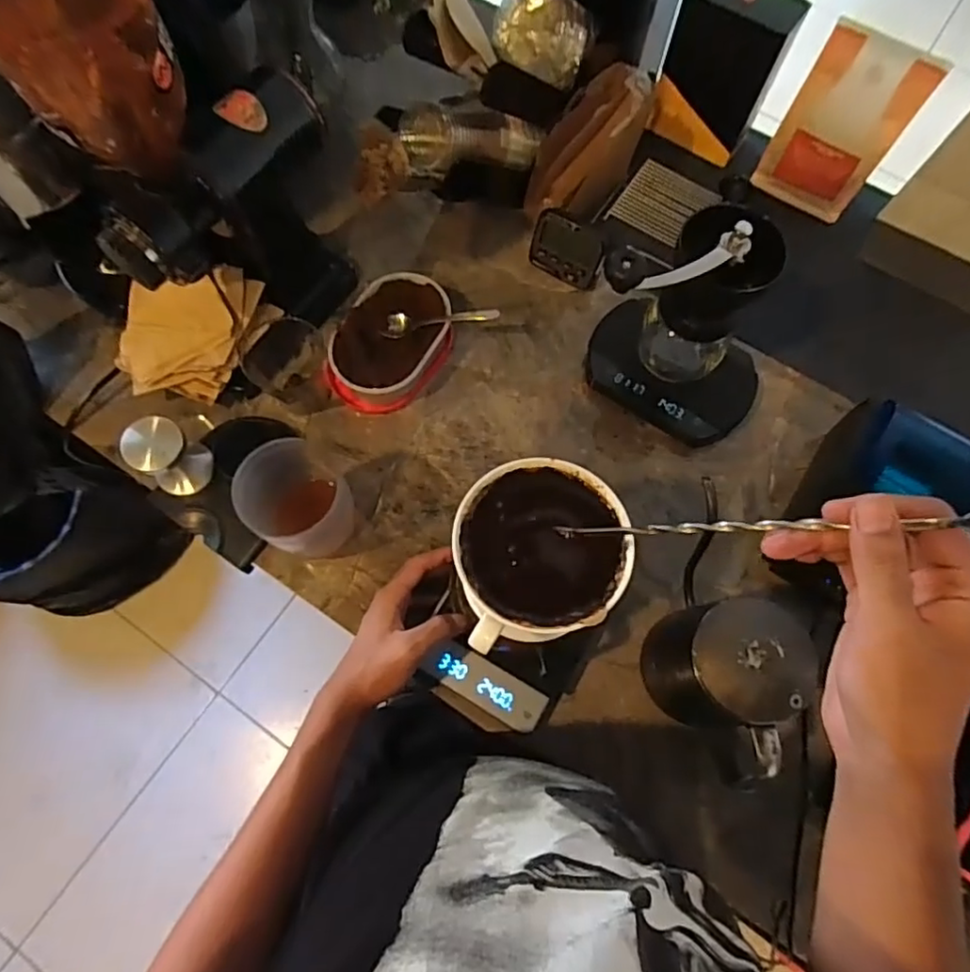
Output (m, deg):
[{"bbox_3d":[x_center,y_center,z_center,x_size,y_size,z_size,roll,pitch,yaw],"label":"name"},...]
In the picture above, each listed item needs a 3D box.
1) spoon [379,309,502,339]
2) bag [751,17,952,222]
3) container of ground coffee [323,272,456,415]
[{"bbox_3d":[-0.047,-0.170,0.628,0.120,0.028,0.023,2,70,0],"label":"spoon"},{"bbox_3d":[0.384,-0.388,0.659,0.118,0.173,0.043,31,72,10],"label":"bag"},{"bbox_3d":[-0.099,-0.149,0.640,0.101,0.050,0.150,26,72,8],"label":"container of ground coffee"}]

